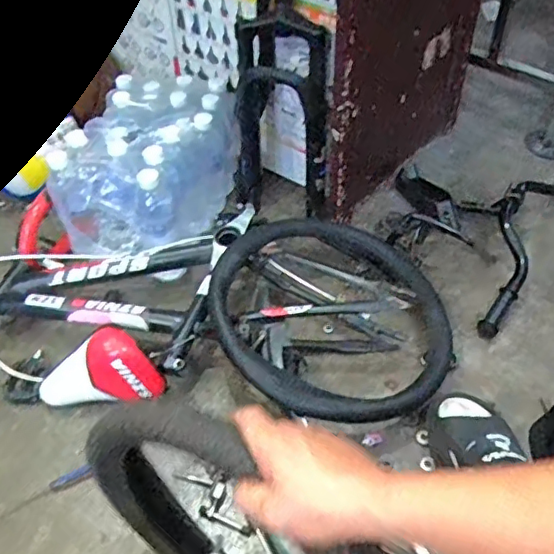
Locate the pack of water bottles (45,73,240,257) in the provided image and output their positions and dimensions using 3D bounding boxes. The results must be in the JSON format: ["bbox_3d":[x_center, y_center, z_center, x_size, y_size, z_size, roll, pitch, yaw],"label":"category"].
[{"bbox_3d":[-0.224,-0.205,1.077,0.220,0.188,0.349,16,51,15],"label":"pack of water bottles"}]

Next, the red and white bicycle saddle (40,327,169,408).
[{"bbox_3d":[-0.267,0.137,0.850,0.186,0.129,0.047,-6,31,19],"label":"red and white bicycle saddle"}]

